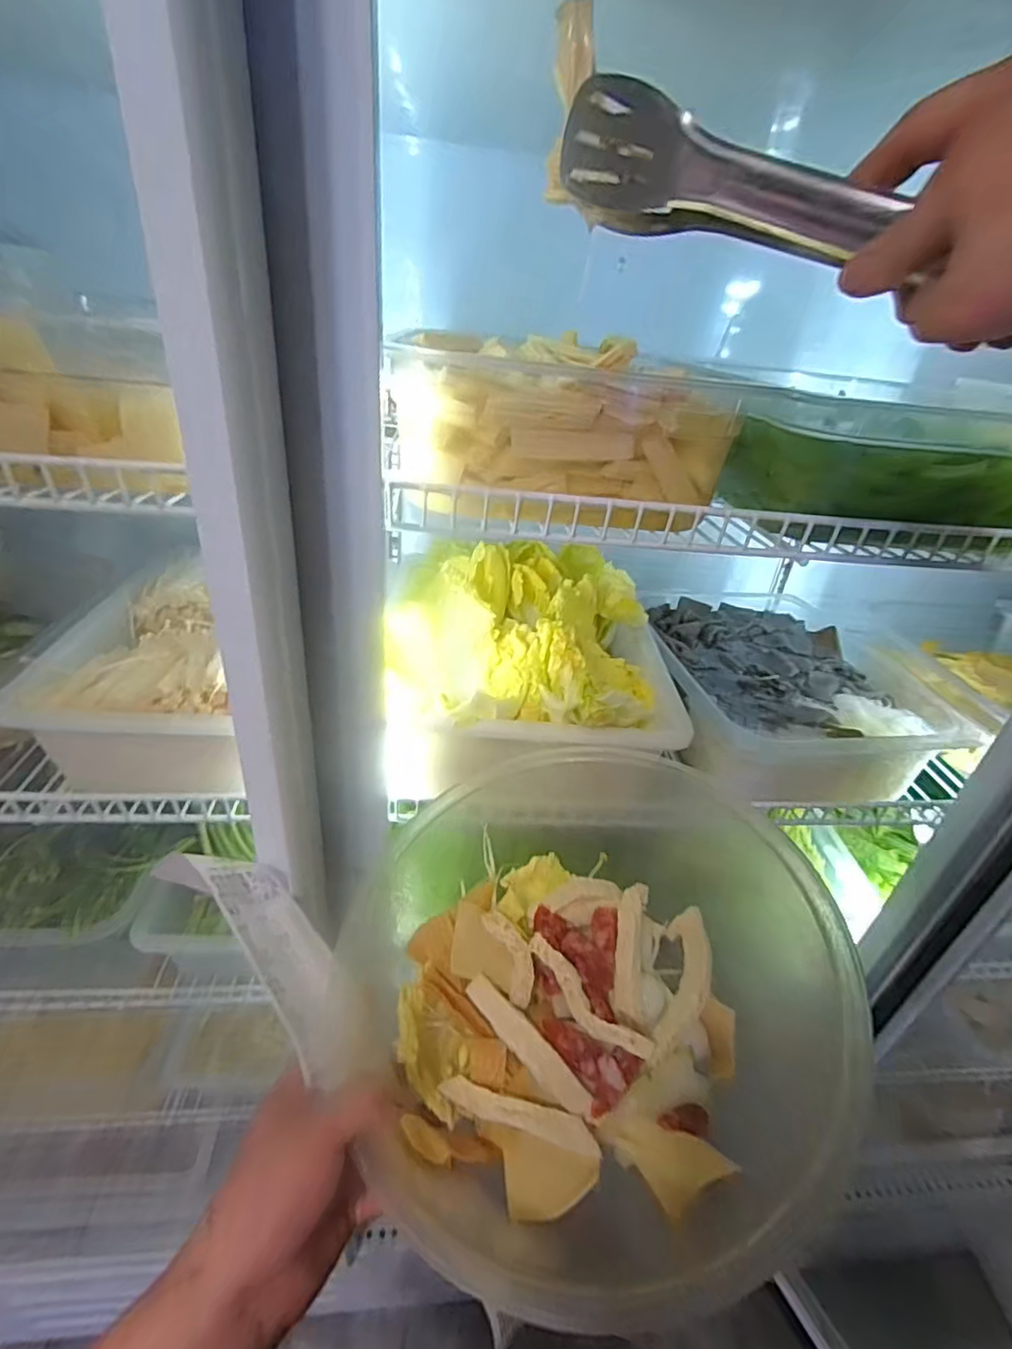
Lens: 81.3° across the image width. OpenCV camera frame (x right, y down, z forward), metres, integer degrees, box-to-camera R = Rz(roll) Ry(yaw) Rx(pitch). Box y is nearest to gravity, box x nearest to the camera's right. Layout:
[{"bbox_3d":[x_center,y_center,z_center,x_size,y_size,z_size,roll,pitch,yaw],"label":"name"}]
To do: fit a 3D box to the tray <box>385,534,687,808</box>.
[{"bbox_3d":[0.033,-0.018,0.568,0.244,0.140,0.252,4,26,1],"label":"tray"}]

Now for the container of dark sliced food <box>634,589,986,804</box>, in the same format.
[{"bbox_3d":[0.291,0.015,0.659,0.263,0.091,0.296,0,26,-8],"label":"container of dark sliced food"}]

